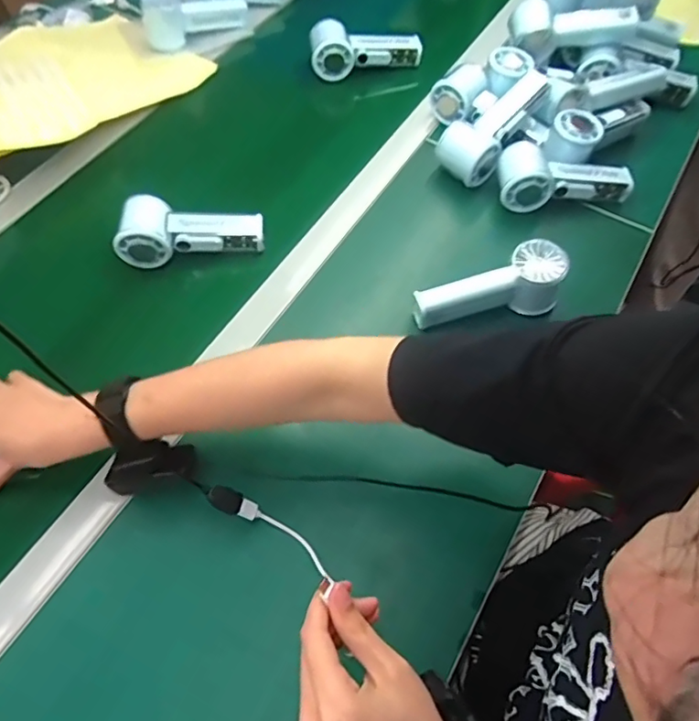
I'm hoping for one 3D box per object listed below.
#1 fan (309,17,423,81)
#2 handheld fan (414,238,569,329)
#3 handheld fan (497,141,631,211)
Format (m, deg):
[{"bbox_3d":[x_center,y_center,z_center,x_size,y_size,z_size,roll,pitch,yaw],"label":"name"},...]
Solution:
[{"bbox_3d":[0.024,-0.431,0.759,0.154,0.059,0.048,-1,60,0],"label":"fan"},{"bbox_3d":[0.135,-0.075,0.546,0.141,0.054,0.049,-8,60,-4],"label":"handheld fan"},{"bbox_3d":[0.247,-0.213,0.631,0.153,0.046,0.060,-5,60,-2],"label":"handheld fan"}]

